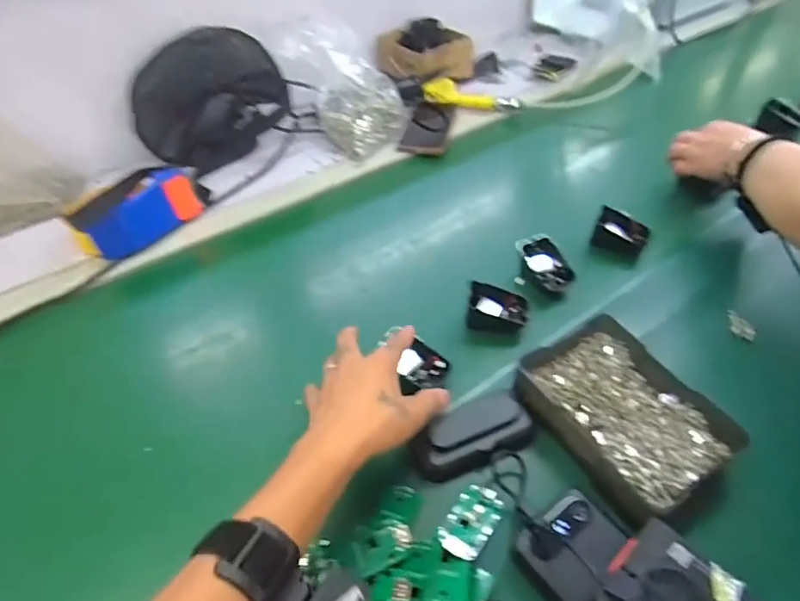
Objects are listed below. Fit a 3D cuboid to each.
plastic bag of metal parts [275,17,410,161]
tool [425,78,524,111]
[{"bbox_3d":[-0.087,-0.348,0.812,0.170,0.158,0.159,18,49,22],"label":"plastic bag of metal parts"},{"bbox_3d":[0.127,-0.369,0.903,0.173,0.026,0.038,17,48,21],"label":"tool"}]

